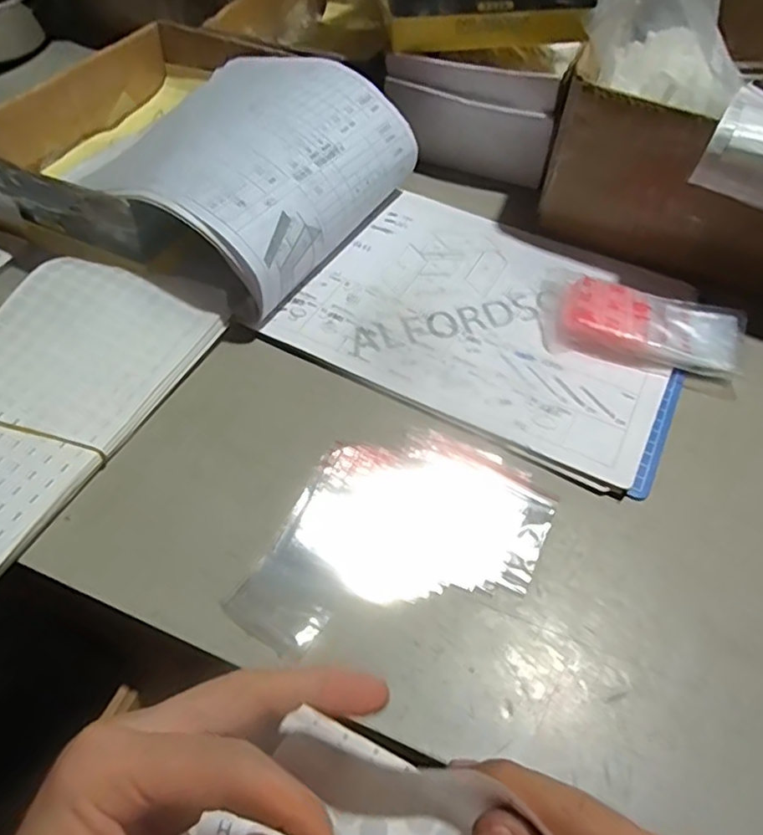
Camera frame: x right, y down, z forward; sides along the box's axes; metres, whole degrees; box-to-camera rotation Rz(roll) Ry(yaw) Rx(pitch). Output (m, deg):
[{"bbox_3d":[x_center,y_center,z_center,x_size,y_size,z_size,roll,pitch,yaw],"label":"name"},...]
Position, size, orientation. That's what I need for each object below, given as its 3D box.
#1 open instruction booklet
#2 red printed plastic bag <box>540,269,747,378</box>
[{"bbox_3d":[0.021,-0.128,0.440,0.423,0.076,0.210,28,55,16],"label":"open instruction booklet"},{"bbox_3d":[0.186,-0.070,0.441,0.134,0.020,0.076,13,53,5],"label":"red printed plastic bag"}]

